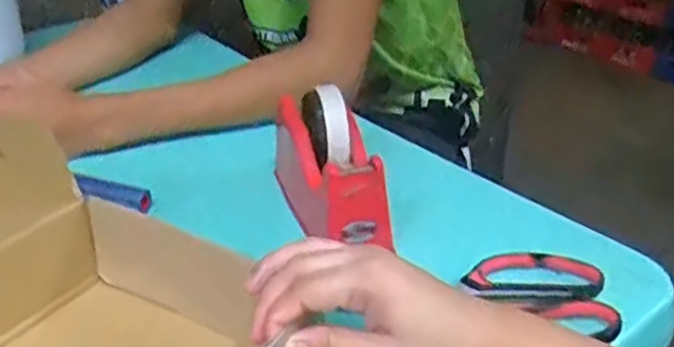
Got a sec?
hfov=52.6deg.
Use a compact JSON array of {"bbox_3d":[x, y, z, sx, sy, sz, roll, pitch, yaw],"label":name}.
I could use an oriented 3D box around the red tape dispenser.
[{"bbox_3d":[-0.009,-0.011,0.569,0.054,0.096,0.153,-11,31,-18],"label":"red tape dispenser"}]

